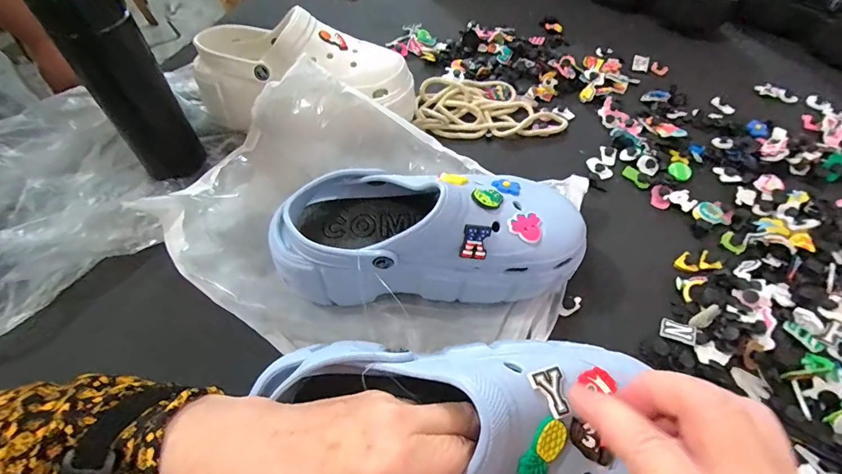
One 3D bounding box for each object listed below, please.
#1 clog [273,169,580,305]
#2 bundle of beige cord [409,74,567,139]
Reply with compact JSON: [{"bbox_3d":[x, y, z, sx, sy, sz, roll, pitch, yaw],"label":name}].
[{"bbox_3d":[0.005,-0.010,0.341,0.241,0.102,0.091,-2,54,-2],"label":"clog"},{"bbox_3d":[0.083,-0.167,0.525,0.179,0.020,0.098,-3,54,-3],"label":"bundle of beige cord"}]

